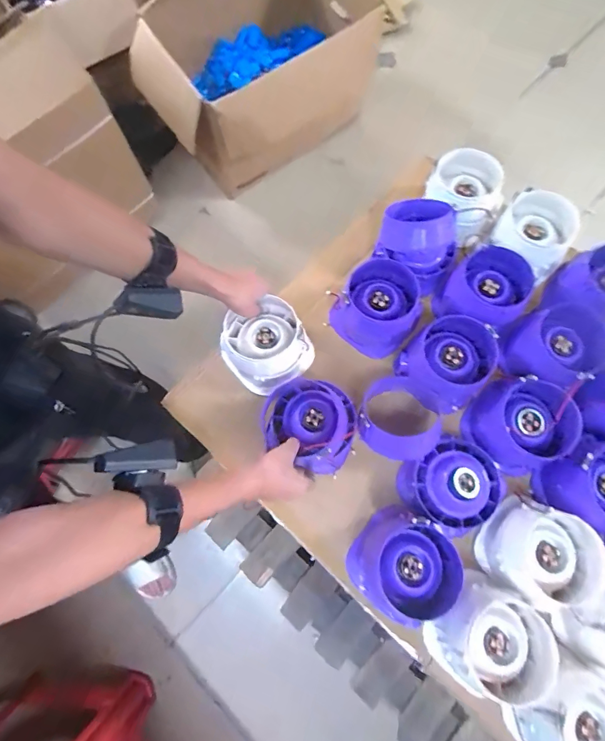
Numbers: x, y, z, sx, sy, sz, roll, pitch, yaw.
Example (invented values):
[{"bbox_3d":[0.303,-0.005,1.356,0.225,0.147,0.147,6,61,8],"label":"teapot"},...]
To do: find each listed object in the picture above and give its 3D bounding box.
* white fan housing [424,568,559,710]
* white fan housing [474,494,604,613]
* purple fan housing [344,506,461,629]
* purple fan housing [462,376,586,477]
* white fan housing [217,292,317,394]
[{"bbox_3d":[0.254,0.366,0.551,0.133,0.081,0.141,0,75,0],"label":"white fan housing"},{"bbox_3d":[0.342,0.262,0.592,0.152,0.078,0.136,24,76,6],"label":"white fan housing"},{"bbox_3d":[0.142,0.271,0.572,0.131,0.085,0.136,0,75,0],"label":"purple fan housing"},{"bbox_3d":[0.334,0.082,0.632,0.125,0.091,0.137,0,75,0],"label":"purple fan housing"},{"bbox_3d":[-0.062,-0.045,0.661,0.129,0.084,0.137,0,75,0],"label":"white fan housing"}]

